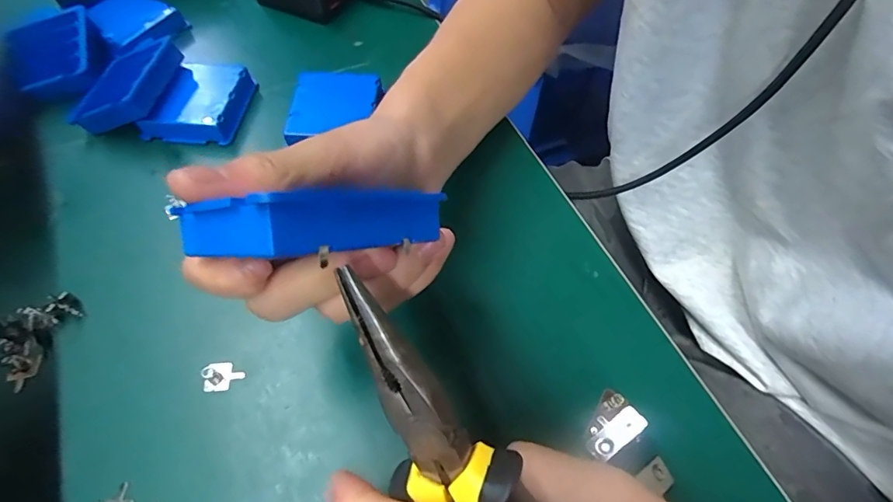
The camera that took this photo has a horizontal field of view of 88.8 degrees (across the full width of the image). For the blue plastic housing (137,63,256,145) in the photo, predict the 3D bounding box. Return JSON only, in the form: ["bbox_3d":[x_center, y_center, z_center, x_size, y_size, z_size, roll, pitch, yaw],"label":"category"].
[{"bbox_3d":[-0.177,-0.110,0.331,0.060,0.022,0.069,8,59,4],"label":"blue plastic housing"}]

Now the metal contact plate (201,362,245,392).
[{"bbox_3d":[-0.117,0.065,0.237,0.021,0.004,0.014,-7,59,-5],"label":"metal contact plate"}]

